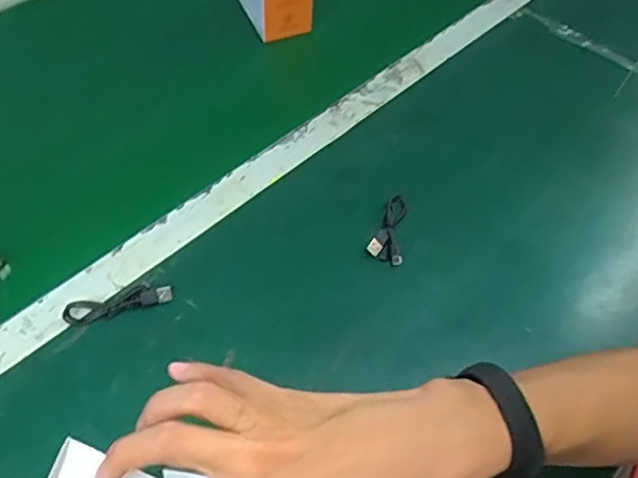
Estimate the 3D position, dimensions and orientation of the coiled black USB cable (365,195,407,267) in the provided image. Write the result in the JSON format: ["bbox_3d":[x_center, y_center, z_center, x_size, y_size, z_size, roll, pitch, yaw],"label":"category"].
[{"bbox_3d":[0.075,-0.011,0.609,0.034,0.010,0.079,19,57,10],"label":"coiled black USB cable"}]

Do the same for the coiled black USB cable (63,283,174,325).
[{"bbox_3d":[-0.177,0.055,0.545,0.091,0.012,0.025,-17,58,-14],"label":"coiled black USB cable"}]

